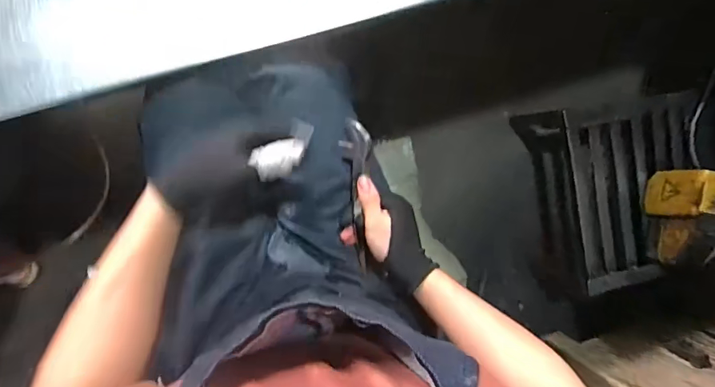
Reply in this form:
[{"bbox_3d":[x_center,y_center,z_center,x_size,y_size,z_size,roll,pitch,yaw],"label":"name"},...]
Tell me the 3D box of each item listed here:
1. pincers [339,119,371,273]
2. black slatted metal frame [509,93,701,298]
[{"bbox_3d":[-0.001,0.009,0.568,0.029,0.046,0.192,-4,106,-8],"label":"pincers"},{"bbox_3d":[0.682,0.025,1.267,0.337,0.277,0.526,-8,96,-8],"label":"black slatted metal frame"}]

